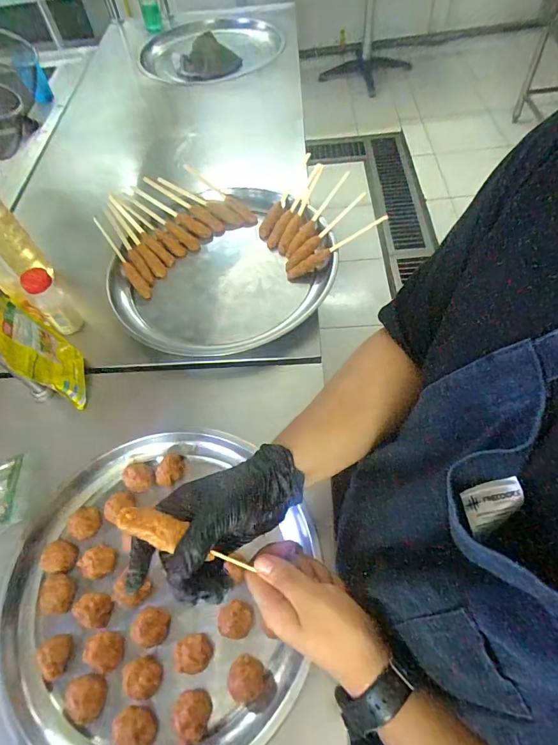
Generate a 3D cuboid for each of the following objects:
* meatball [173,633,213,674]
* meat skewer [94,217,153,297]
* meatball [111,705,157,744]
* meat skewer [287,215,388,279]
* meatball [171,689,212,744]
[{"bbox_3d":[-0.098,0.324,0.477,0.039,0.028,0.037,-6,58,1],"label":"meatball"},{"bbox_3d":[-0.313,-0.228,0.818,0.027,0.016,0.217,-33,73,-15],"label":"meat skewer"},{"bbox_3d":[-0.156,0.381,0.442,0.049,0.033,0.040,27,64,20],"label":"meatball"},{"bbox_3d":[0.106,-0.237,0.774,0.204,0.020,0.028,-29,57,14],"label":"meat skewer"},{"bbox_3d":[-0.095,0.374,0.448,0.037,0.031,0.046,8,59,10],"label":"meatball"}]

